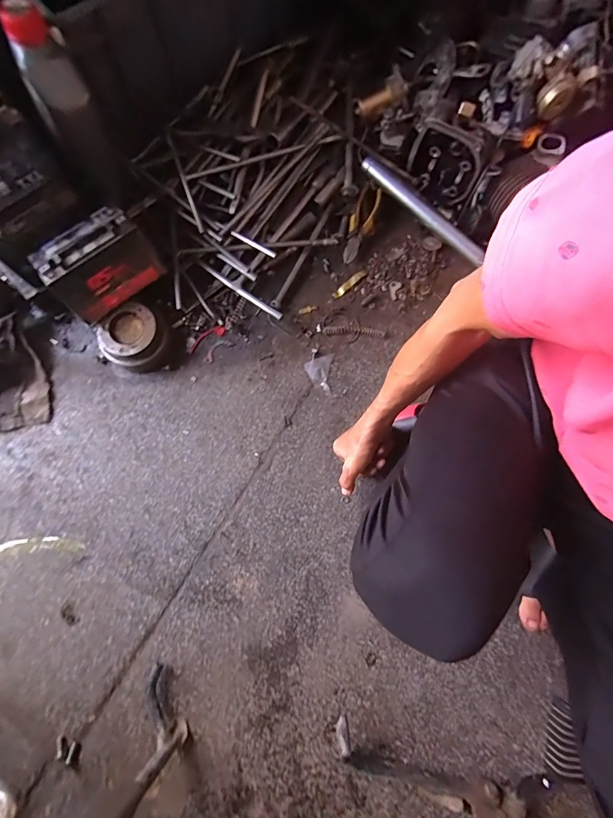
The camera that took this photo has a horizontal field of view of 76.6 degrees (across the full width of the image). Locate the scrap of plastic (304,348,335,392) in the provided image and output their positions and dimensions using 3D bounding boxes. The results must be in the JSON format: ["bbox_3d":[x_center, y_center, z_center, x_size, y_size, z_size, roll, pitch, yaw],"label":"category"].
[{"bbox_3d":[0.020,-0.065,0.646,0.045,0.004,0.066,7,79,1],"label":"scrap of plastic"}]

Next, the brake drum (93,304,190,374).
[{"bbox_3d":[-0.265,-0.108,0.626,0.103,0.068,0.104,0,79,-1],"label":"brake drum"}]

